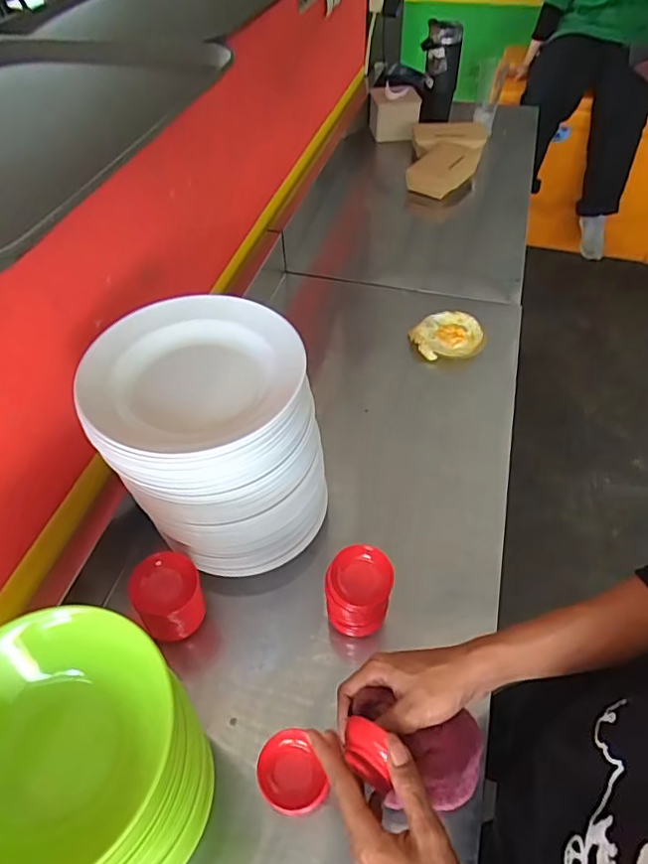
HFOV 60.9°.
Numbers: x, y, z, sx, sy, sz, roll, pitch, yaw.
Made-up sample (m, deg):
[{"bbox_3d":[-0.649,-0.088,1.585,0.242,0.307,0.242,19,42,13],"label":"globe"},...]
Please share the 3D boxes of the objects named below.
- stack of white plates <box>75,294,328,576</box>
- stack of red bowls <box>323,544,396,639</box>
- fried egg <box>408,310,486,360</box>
[{"bbox_3d":[-0.121,0.011,0.638,0.215,0.258,0.202,-11,51,-8],"label":"stack of white plates"},{"bbox_3d":[0.040,0.181,0.630,0.069,0.076,0.071,15,52,13],"label":"stack of red bowls"},{"bbox_3d":[0.226,-0.174,0.992,0.129,0.028,0.102,-7,50,-5],"label":"fried egg"}]

